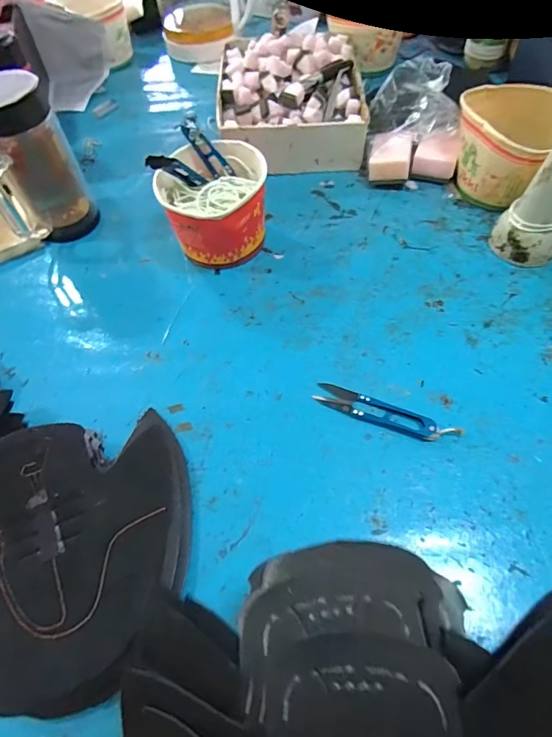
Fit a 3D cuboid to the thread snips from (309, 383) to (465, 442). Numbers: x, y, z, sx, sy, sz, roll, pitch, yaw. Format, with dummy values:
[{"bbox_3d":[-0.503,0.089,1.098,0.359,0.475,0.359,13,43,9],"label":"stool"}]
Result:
[{"bbox_3d":[0.092,0.039,0.386,0.122,0.006,0.023,20,59,16],"label":"thread snips"}]

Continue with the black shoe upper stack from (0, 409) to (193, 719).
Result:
[{"bbox_3d":[-0.163,0.133,0.324,0.202,0.034,0.185,-17,56,-8],"label":"black shoe upper stack"}]

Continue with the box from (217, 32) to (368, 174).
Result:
[{"bbox_3d":[0.017,-0.363,0.617,0.186,0.074,0.253,-5,55,0],"label":"box"}]

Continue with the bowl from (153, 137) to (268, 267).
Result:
[{"bbox_3d":[-0.064,-0.174,0.488,0.110,0.086,0.122,-3,55,1],"label":"bowl"}]

